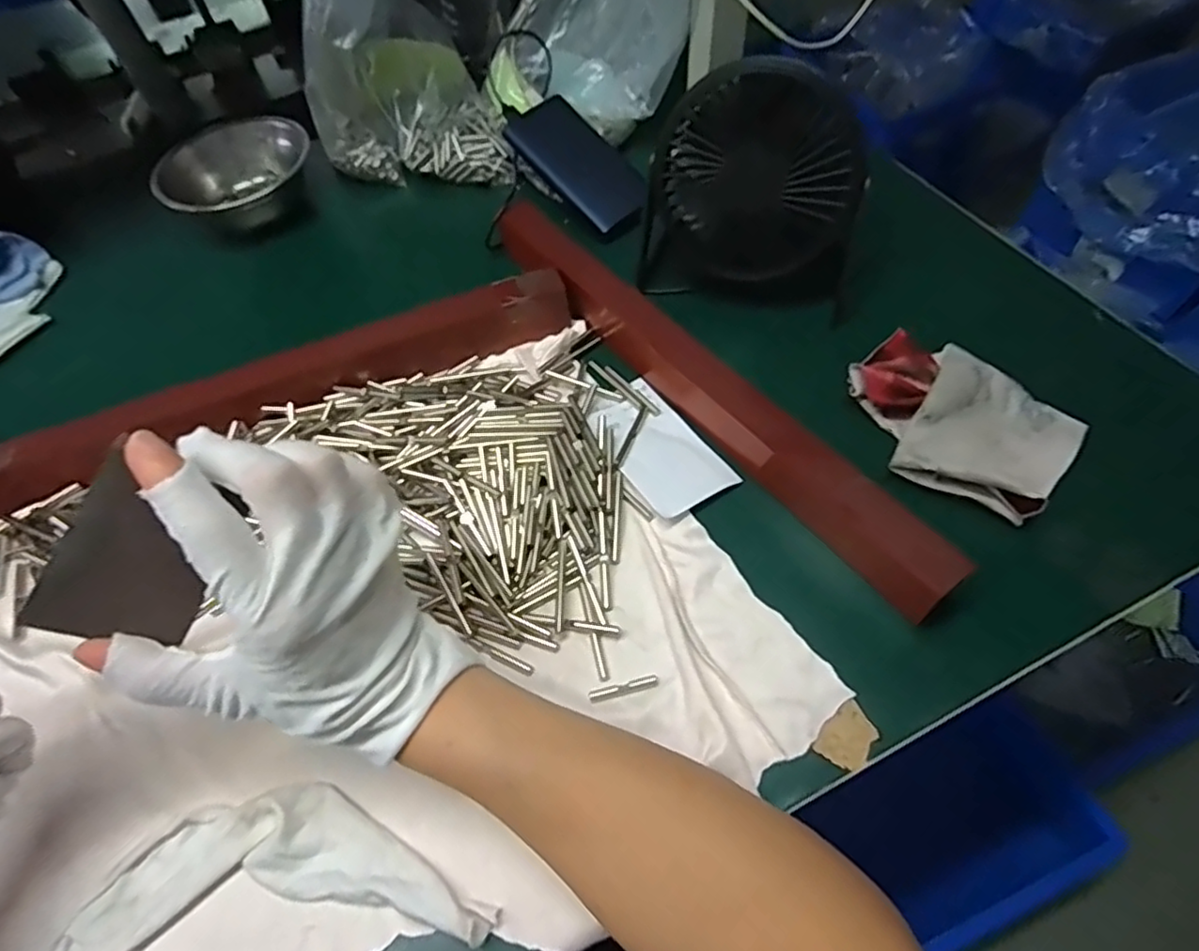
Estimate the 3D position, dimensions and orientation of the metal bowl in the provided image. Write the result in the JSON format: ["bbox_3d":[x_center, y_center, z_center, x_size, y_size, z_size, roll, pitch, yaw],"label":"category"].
[{"bbox_3d":[-0.314,-0.259,0.577,0.121,0.060,0.121,-2,58,2],"label":"metal bowl"}]

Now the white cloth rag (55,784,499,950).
[{"bbox_3d":[-0.147,0.183,0.277,0.184,0.017,0.081,-16,59,-6],"label":"white cloth rag"}]

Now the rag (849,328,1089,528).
[{"bbox_3d":[0.213,-0.034,0.384,0.122,0.025,0.102,39,68,24],"label":"rag"}]

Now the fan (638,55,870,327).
[{"bbox_3d":[0.099,-0.191,0.429,0.136,0.126,0.093,2,59,4],"label":"fan"}]

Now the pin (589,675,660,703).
[{"bbox_3d":[0.012,0.105,0.322,0.035,0.005,0.006,-13,59,-5],"label":"pin"}]

